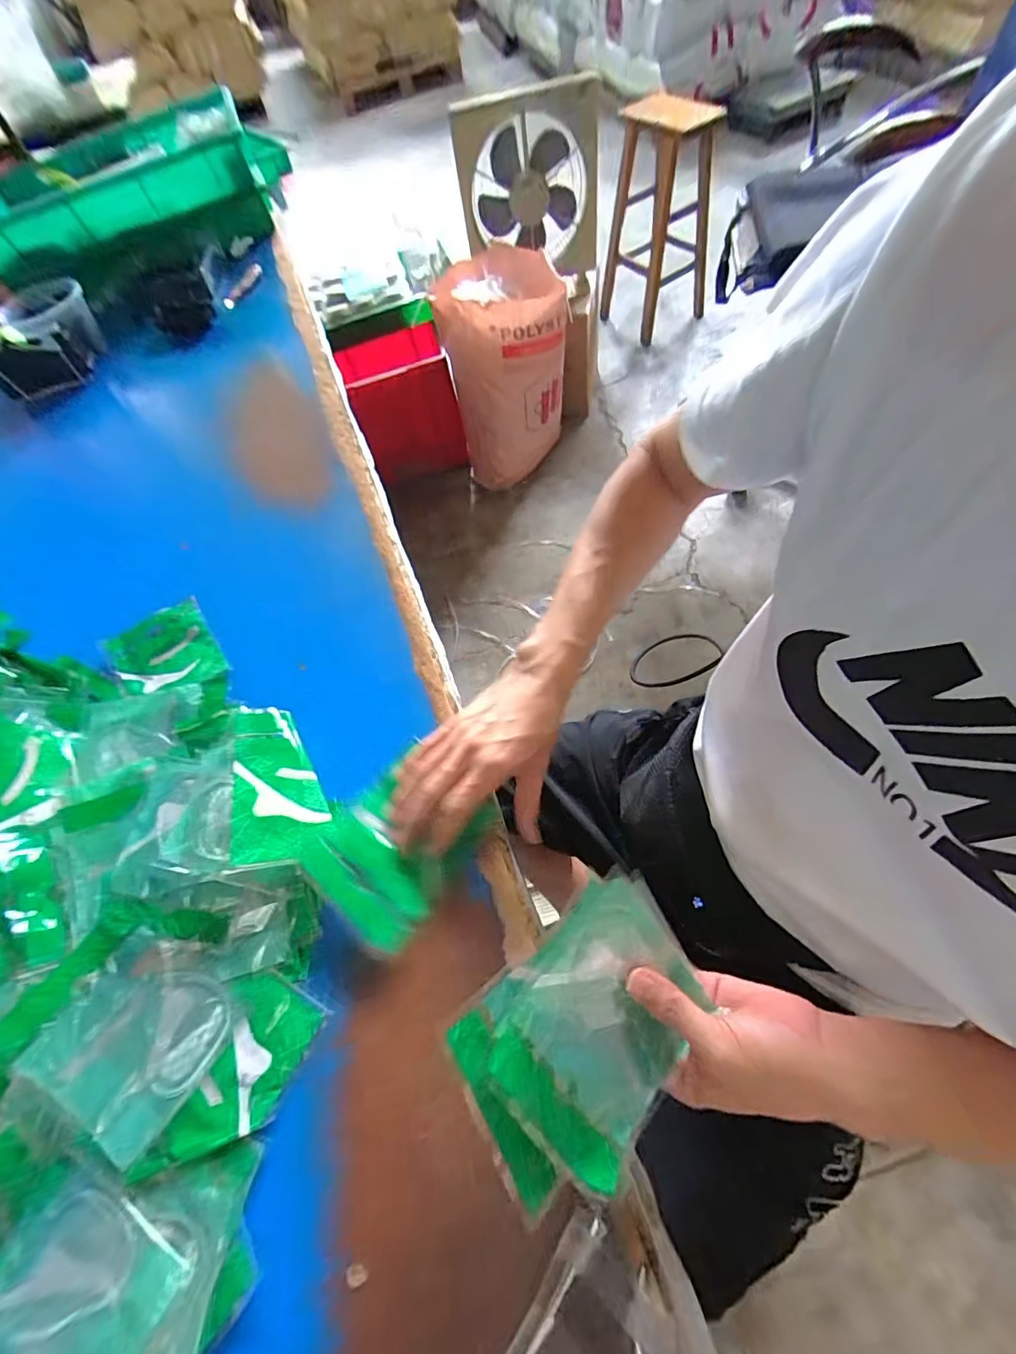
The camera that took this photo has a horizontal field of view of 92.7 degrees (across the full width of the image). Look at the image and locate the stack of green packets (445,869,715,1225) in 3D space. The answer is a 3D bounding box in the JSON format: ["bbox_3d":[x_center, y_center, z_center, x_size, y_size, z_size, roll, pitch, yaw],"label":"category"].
[{"bbox_3d":[0.052,0.208,0.292,0.158,0.015,0.118,-32,86,-29],"label":"stack of green packets"}]

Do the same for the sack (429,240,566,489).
[{"bbox_3d":[-0.006,-0.830,1.412,0.339,0.562,0.304,-5,62,6],"label":"sack"}]

